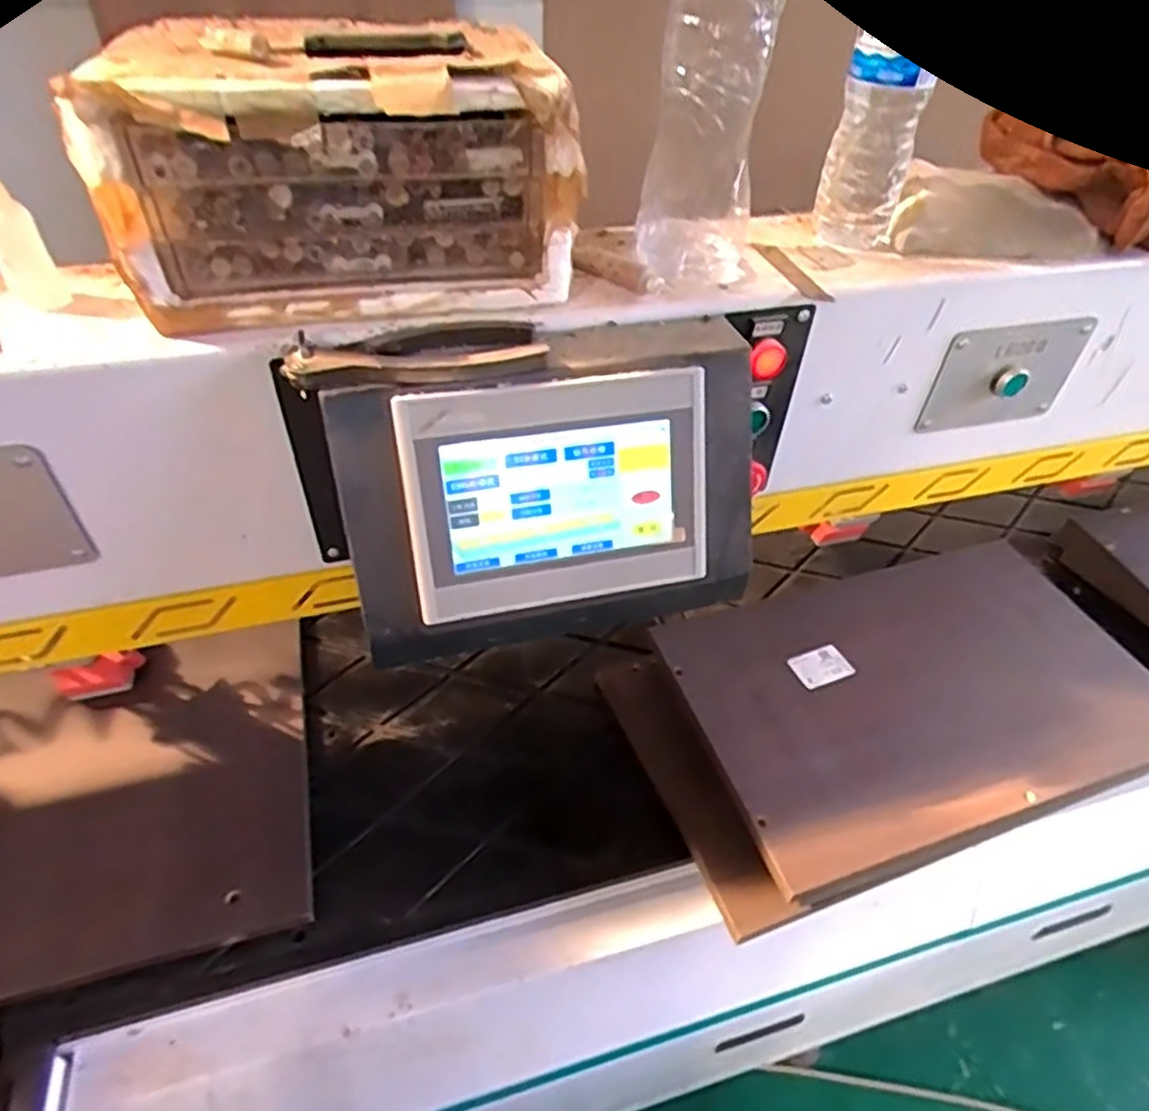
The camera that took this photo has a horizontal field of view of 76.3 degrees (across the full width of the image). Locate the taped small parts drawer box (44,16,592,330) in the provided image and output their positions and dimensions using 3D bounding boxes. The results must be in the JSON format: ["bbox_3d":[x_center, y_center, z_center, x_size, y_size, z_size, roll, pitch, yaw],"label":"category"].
[{"bbox_3d":[-0.142,-0.245,0.460,0.267,0.131,0.166,-9,46,-11],"label":"taped small parts drawer box"}]

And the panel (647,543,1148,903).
[{"bbox_3d":[0.354,0.129,0.740,0.475,0.033,0.284,-11,47,-15],"label":"panel"}]

